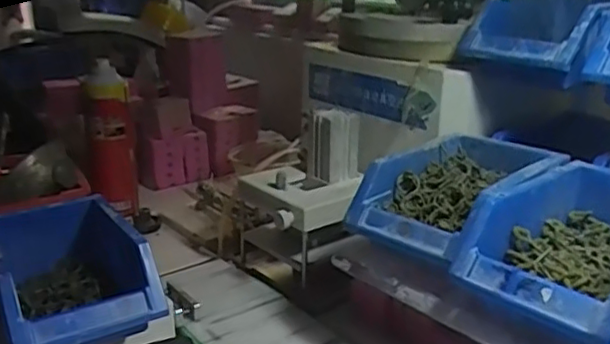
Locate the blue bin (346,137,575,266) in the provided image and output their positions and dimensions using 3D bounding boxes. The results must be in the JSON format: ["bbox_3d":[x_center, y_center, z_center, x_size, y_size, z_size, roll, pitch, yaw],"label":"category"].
[{"bbox_3d":[0.141,0.017,0.568,0.182,0.059,0.123,-17,26,-42],"label":"blue bin"}]

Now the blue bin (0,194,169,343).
[{"bbox_3d":[-0.217,0.088,0.575,0.124,0.071,0.188,-11,23,-31],"label":"blue bin"}]

